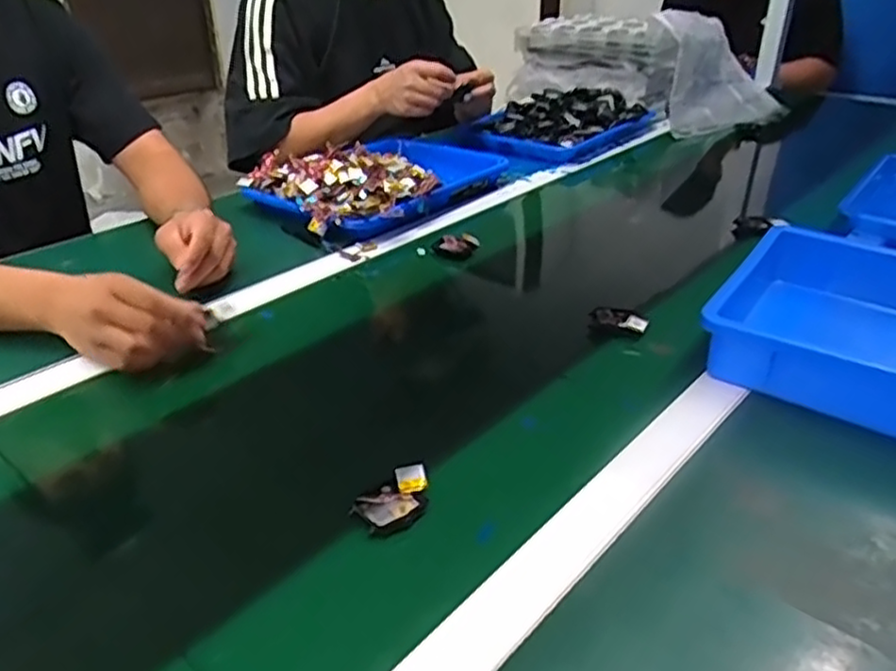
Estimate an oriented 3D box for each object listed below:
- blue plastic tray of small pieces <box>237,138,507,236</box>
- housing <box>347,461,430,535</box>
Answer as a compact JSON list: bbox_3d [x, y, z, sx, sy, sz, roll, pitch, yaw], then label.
[{"bbox_3d":[-0.100,-0.234,1.025,0.262,0.064,0.347,23,39,34],"label":"blue plastic tray of small pieces"},{"bbox_3d":[-0.036,0.113,0.487,0.055,0.022,0.033,-28,40,-36],"label":"housing"}]

